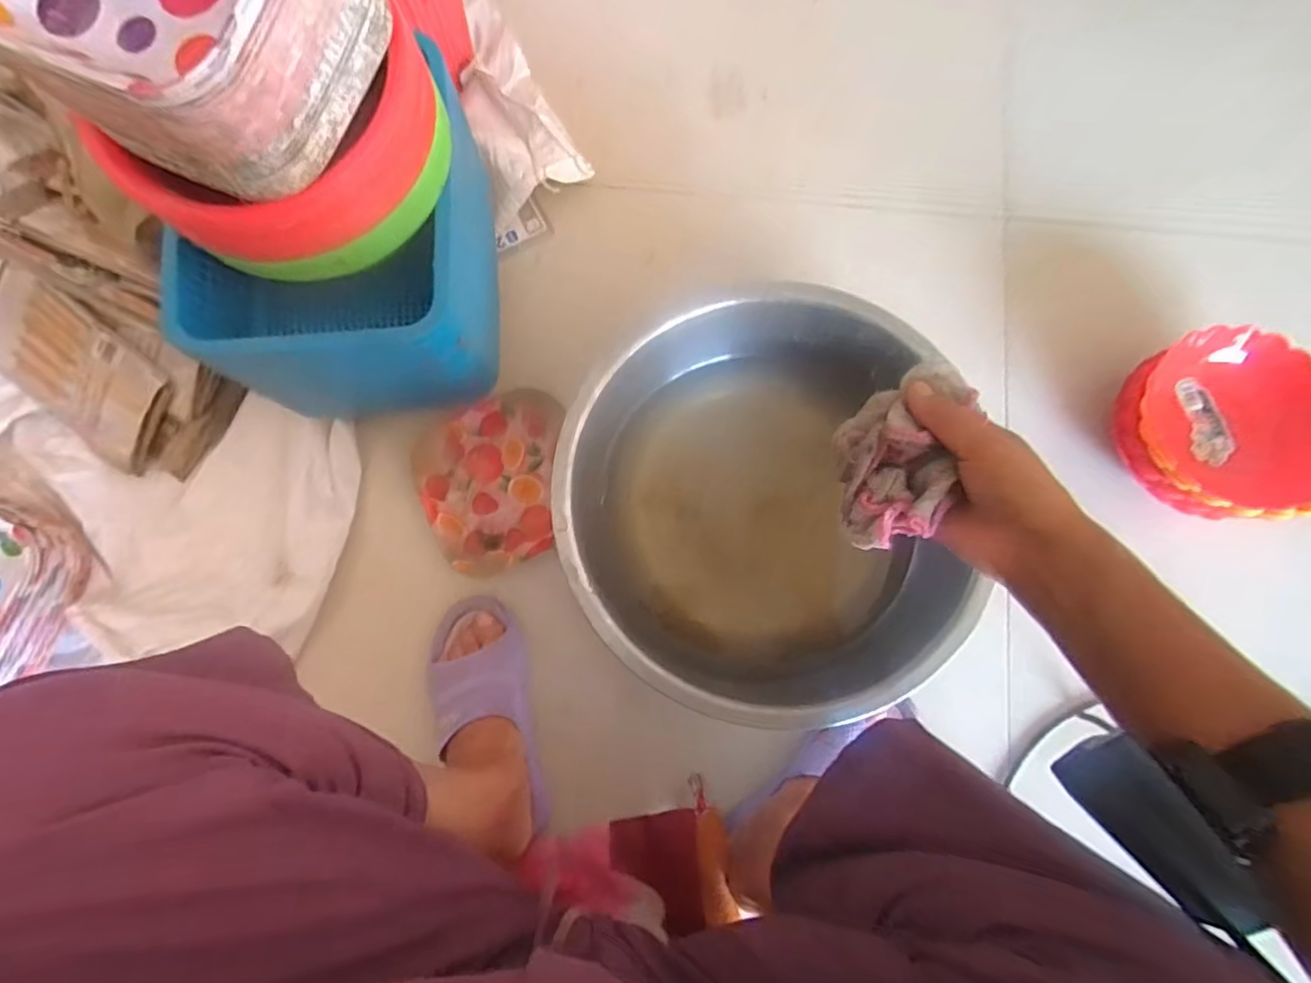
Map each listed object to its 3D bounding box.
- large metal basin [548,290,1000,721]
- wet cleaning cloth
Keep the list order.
[{"bbox_3d":[0.099,0.021,0.591,0.335,0.170,0.373,-9,80,-1],"label":"large metal basin"},{"bbox_3d":[0.151,-0.021,0.369,0.062,0.043,0.114,13,80,3],"label":"wet cleaning cloth"}]

